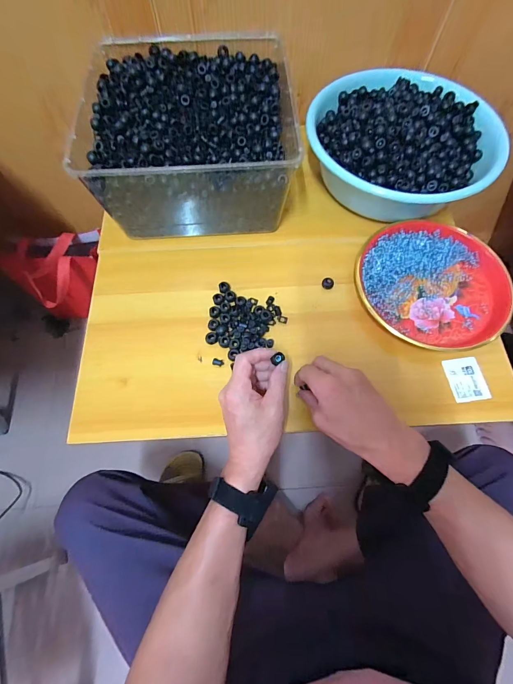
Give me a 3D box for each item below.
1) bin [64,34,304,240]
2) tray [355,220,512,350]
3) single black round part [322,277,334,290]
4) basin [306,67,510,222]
[{"bbox_3d":[-0.098,-0.325,0.510,0.285,0.123,0.283,-3,69,-1],"label":"bin"},{"bbox_3d":[0.261,-0.090,0.475,0.200,0.026,0.217,-39,74,-14],"label":"tray"},{"bbox_3d":[0.110,-0.088,0.494,0.018,0.016,0.017,0,69,0],"label":"single black round part"},{"bbox_3d":[0.230,-0.325,0.532,0.291,0.098,0.256,5,69,2],"label":"basin"}]

